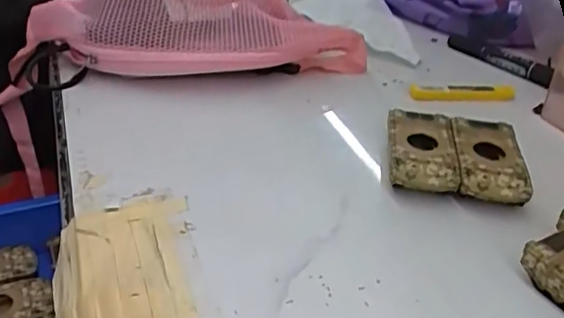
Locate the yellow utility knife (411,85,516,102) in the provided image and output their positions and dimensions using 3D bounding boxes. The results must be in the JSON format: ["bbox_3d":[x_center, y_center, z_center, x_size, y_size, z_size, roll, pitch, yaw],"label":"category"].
[{"bbox_3d":[0.176,-0.065,0.564,0.107,0.014,0.011,-2,35,-9],"label":"yellow utility knife"}]

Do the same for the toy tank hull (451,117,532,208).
[{"bbox_3d":[0.158,0.003,0.448,0.051,0.023,0.090,7,34,5],"label":"toy tank hull"}]

